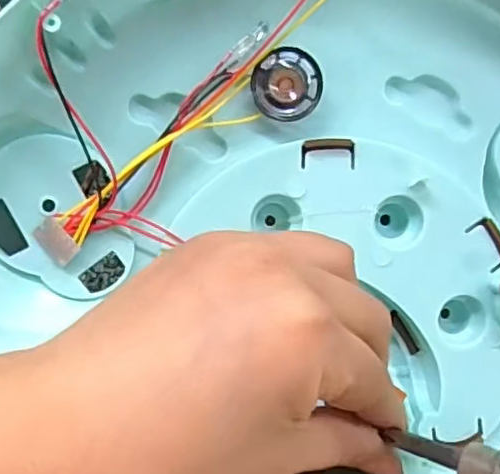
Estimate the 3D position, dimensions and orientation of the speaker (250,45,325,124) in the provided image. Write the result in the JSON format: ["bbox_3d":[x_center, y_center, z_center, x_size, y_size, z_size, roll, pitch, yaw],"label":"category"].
[{"bbox_3d":[0.014,-0.059,0.241,0.027,0.007,0.027,5,91,-9],"label":"speaker"}]

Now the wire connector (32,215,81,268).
[{"bbox_3d":[-0.073,0.002,0.234,0.018,0.006,0.011,43,85,-8],"label":"wire connector"}]

